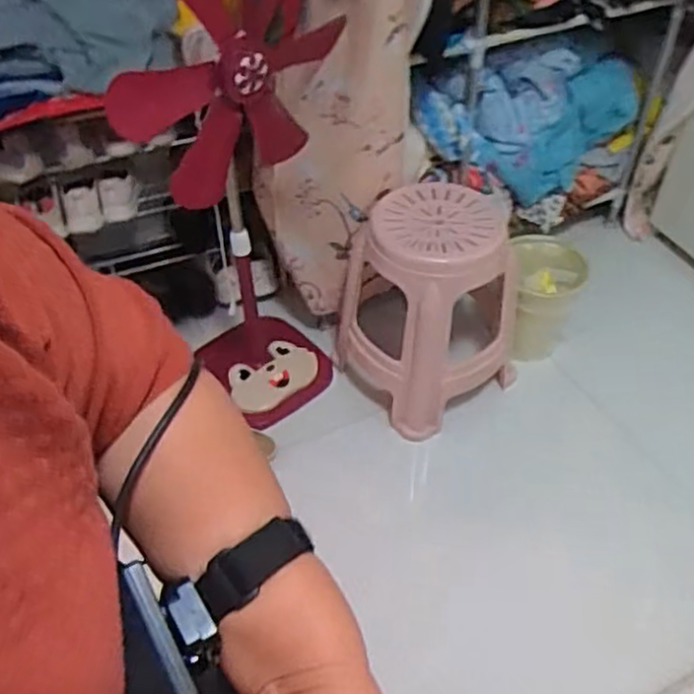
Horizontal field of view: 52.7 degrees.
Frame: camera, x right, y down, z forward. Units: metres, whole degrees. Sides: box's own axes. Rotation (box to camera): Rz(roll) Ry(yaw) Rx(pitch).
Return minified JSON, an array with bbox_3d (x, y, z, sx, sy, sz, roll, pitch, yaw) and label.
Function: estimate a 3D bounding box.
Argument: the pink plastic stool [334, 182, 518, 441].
[{"bbox_3d":[0.188,-0.089,1.594,0.359,0.438,0.336,-24,51,-20],"label":"pink plastic stool"}]

